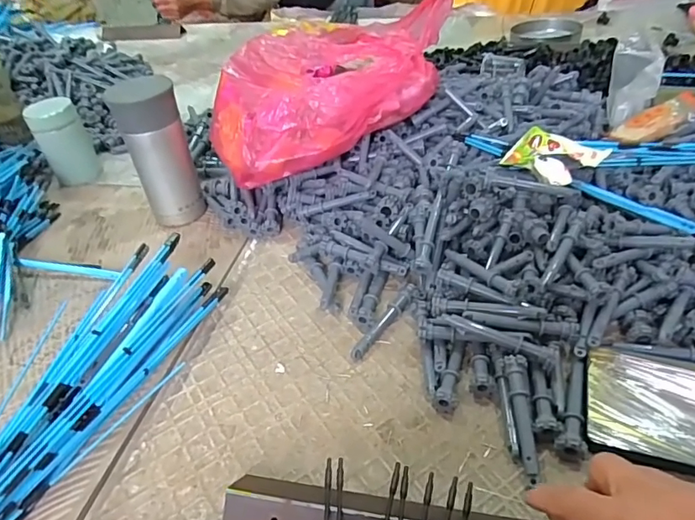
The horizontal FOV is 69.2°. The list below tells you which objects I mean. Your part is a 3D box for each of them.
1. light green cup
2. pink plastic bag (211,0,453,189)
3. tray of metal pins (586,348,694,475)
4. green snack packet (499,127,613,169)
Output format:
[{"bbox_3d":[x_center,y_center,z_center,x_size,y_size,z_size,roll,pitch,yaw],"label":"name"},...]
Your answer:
[{"bbox_3d":[-0.405,-0.167,0.725,0.064,0.120,0.052,-27,45,-22],"label":"light green cup"},{"bbox_3d":[-0.014,-0.221,0.648,0.194,0.126,0.315,28,51,33],"label":"pink plastic bag"},{"bbox_3d":[0.254,0.116,0.388,0.127,0.017,0.096,10,43,19],"label":"tray of metal pins"},{"bbox_3d":[0.224,-0.112,0.546,0.092,0.025,0.058,26,50,32],"label":"green snack packet"}]

